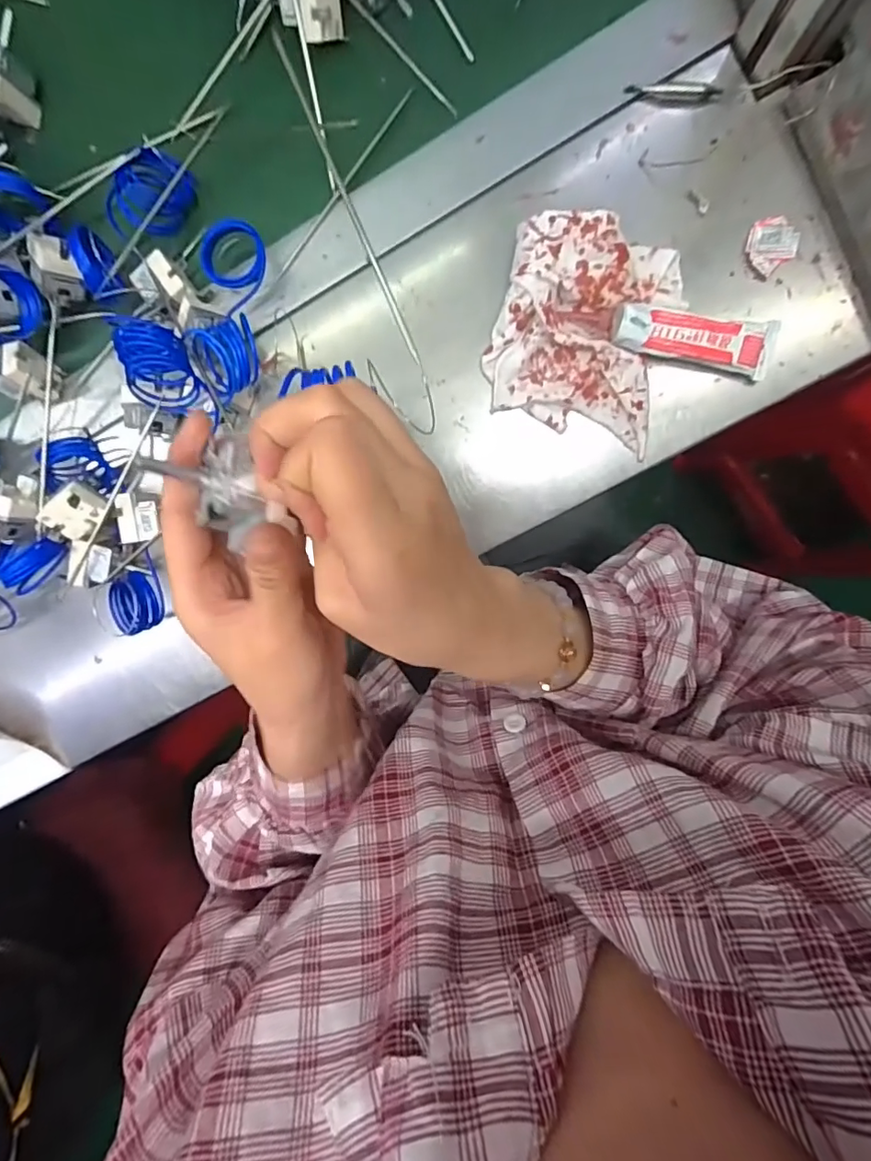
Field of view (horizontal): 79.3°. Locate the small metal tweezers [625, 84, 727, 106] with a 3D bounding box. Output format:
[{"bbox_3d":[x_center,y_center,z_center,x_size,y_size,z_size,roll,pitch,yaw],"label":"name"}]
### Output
[{"bbox_3d":[0.155,-0.316,0.342,0.060,0.004,0.013,6,99,4],"label":"small metal tweezers"}]

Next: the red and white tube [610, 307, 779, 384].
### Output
[{"bbox_3d":[0.172,-0.159,0.352,0.108,0.027,0.033,6,99,4],"label":"red and white tube"}]

